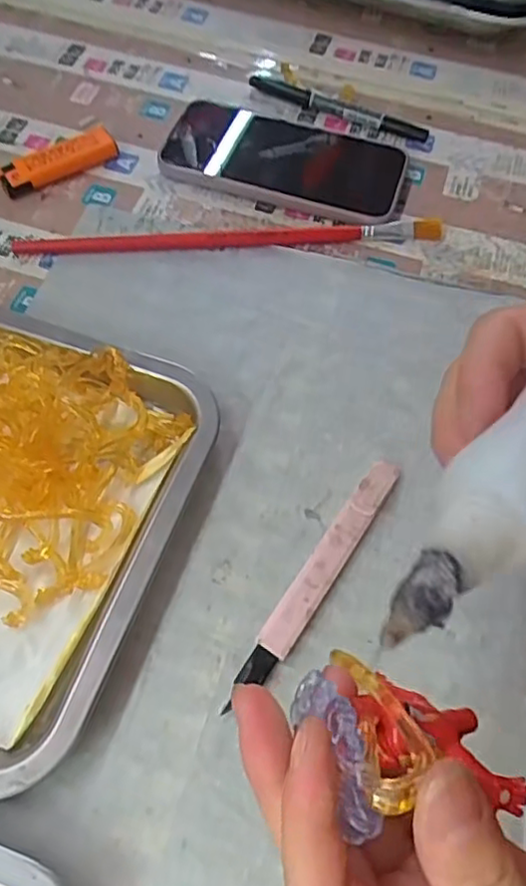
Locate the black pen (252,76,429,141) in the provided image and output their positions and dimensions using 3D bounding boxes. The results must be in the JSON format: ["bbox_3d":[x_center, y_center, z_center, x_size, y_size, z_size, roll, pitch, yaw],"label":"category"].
[{"bbox_3d":[0.053,-0.245,0.471,0.136,0.010,0.014,24,62,12],"label":"black pen"}]

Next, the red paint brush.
[{"bbox_3d":[-0.019,-0.128,0.405,0.266,0.009,0.017,-5,60,-5],"label":"red paint brush"}]

